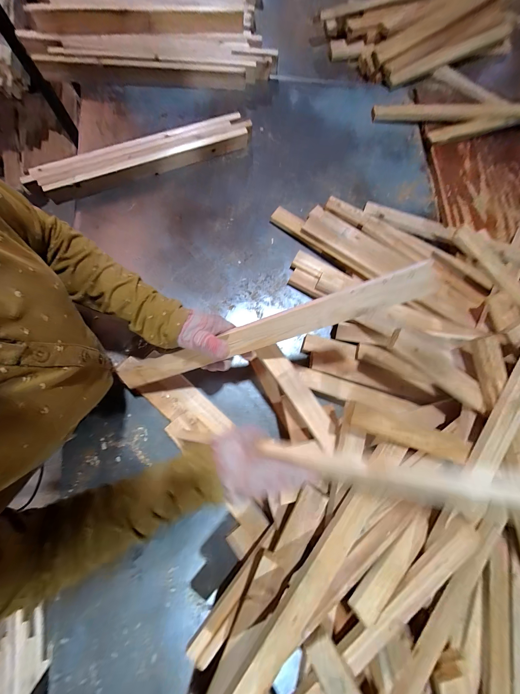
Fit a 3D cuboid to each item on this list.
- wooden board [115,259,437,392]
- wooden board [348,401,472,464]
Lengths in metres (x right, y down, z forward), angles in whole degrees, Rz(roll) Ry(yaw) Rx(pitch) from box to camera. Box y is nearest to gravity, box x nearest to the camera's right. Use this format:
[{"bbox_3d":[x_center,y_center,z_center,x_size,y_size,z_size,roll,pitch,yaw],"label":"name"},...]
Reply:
[{"bbox_3d":[-0.019,-0.009,0.359,0.489,0.015,0.053,-16,118,17],"label":"wooden board"},{"bbox_3d":[0.243,0.141,0.385,0.230,0.016,0.042,20,78,-13],"label":"wooden board"}]

